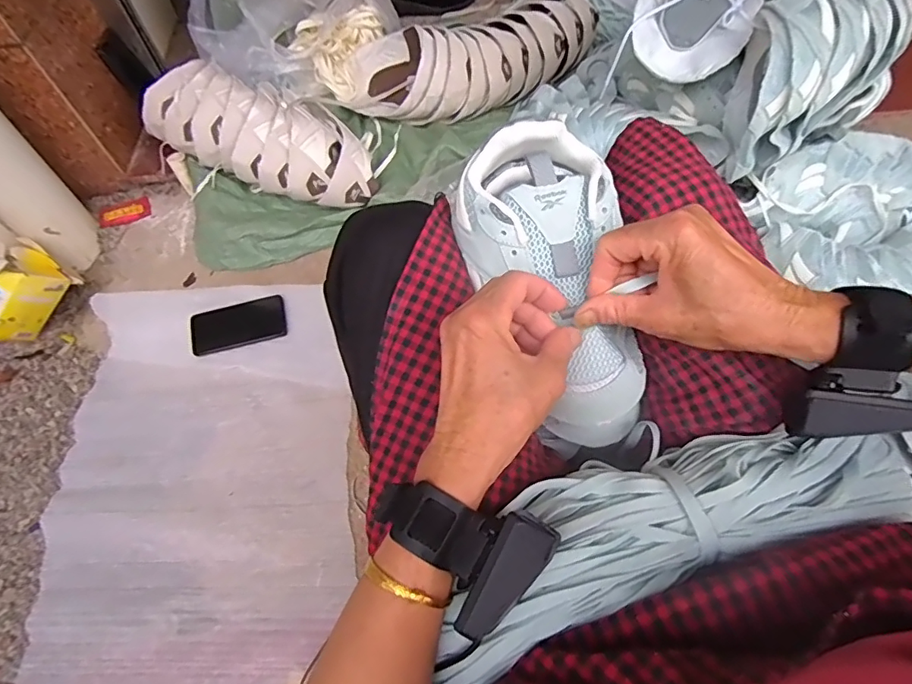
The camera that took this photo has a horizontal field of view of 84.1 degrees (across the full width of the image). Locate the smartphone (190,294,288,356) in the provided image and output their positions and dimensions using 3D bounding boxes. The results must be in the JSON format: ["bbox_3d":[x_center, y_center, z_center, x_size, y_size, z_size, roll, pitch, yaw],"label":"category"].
[{"bbox_3d":[-0.369,-0.029,0.854,0.163,0.013,0.077,-13,80,4],"label":"smartphone"}]

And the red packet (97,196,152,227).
[{"bbox_3d":[-0.619,-0.242,0.944,0.097,0.010,0.042,-16,66,-4],"label":"red packet"}]

